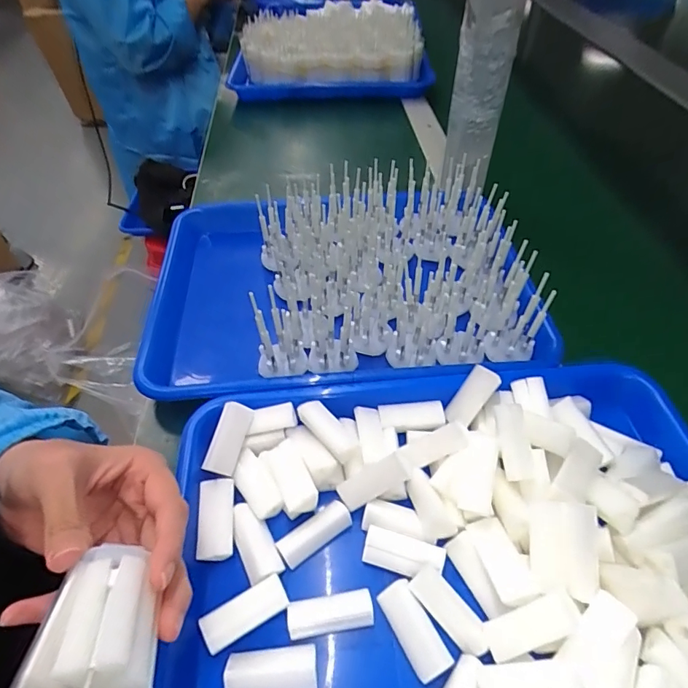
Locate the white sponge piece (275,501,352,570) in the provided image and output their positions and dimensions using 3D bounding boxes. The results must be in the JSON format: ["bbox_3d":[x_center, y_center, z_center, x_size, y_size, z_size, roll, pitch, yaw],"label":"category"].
[{"bbox_3d":[-0.017,0.115,0.275,0.046,0.012,0.016,-33,55,-10],"label":"white sponge piece"}]

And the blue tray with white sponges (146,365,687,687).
[{"bbox_3d":[0.070,0.122,0.250,0.333,0.050,0.245,-4,49,-2],"label":"blue tray with white sponges"}]

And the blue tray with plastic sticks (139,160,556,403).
[{"bbox_3d":[-0.005,-0.068,0.409,0.331,0.069,0.242,-7,49,-5],"label":"blue tray with plastic sticks"}]

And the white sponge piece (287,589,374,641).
[{"bbox_3d":[-0.007,0.148,0.249,0.045,0.007,0.018,-9,49,-6],"label":"white sponge piece"}]

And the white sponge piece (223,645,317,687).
[{"bbox_3d":[-0.036,0.168,0.232,0.045,0.018,0.021,-5,49,-3],"label":"white sponge piece"}]

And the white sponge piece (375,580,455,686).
[{"bbox_3d":[0.037,0.153,0.244,0.019,0.008,0.046,-24,53,-18],"label":"white sponge piece"}]

